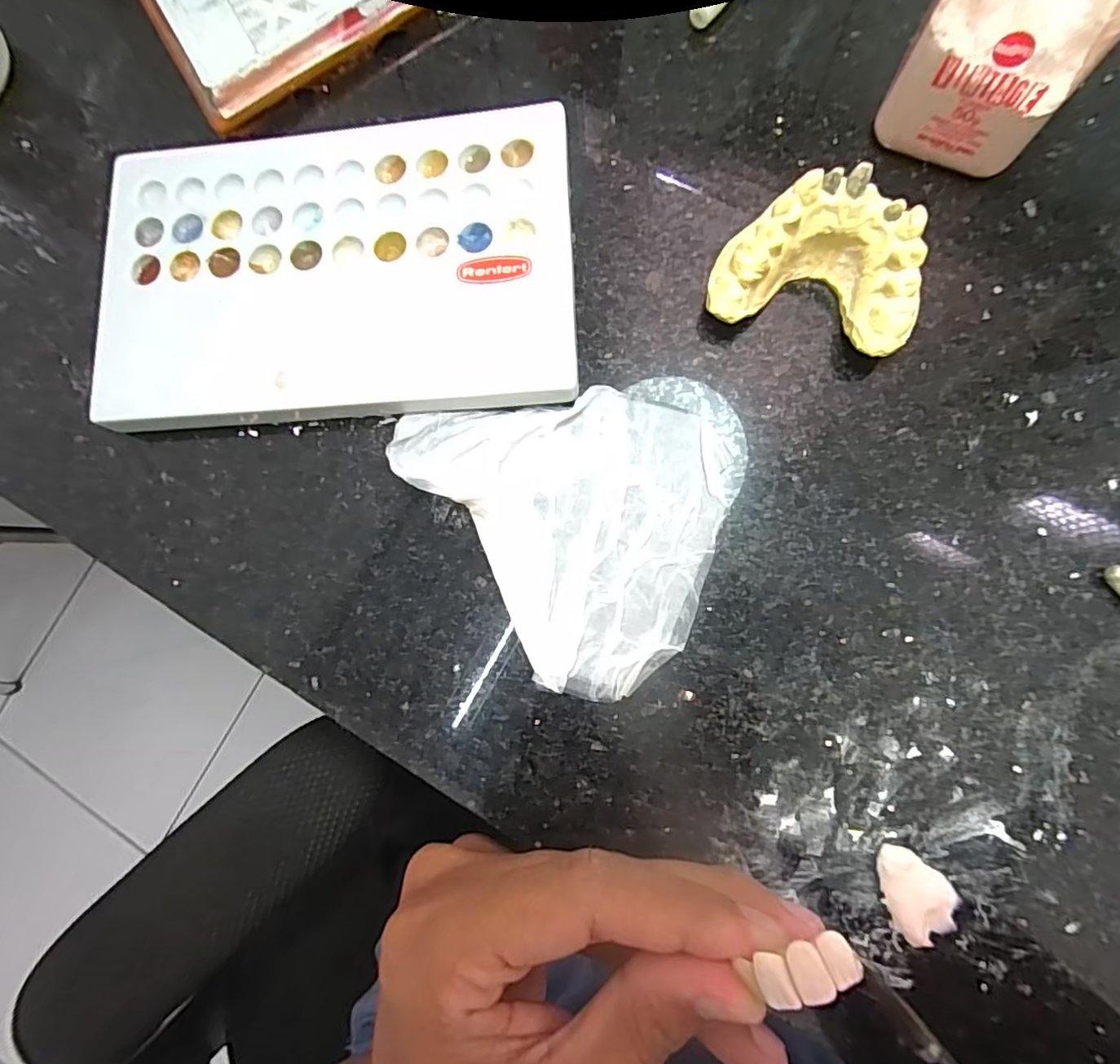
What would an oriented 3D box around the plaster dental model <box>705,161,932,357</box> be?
[{"bbox_3d":[0.072,-0.074,0.154,0.054,0.026,0.037,17,85,8],"label":"plaster dental model"}]

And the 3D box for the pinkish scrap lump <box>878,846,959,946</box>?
[{"bbox_3d":[0.092,0.093,0.141,0.017,0.004,0.024,-21,81,3],"label":"pinkish scrap lump"}]

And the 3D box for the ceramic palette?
[{"bbox_3d":[-0.071,-0.083,0.176,0.149,0.013,0.094,-3,83,6],"label":"ceramic palette"}]

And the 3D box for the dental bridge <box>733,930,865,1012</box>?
[{"bbox_3d":[0.049,0.089,0.111,0.021,0.004,0.009,-30,81,12],"label":"dental bridge"}]

